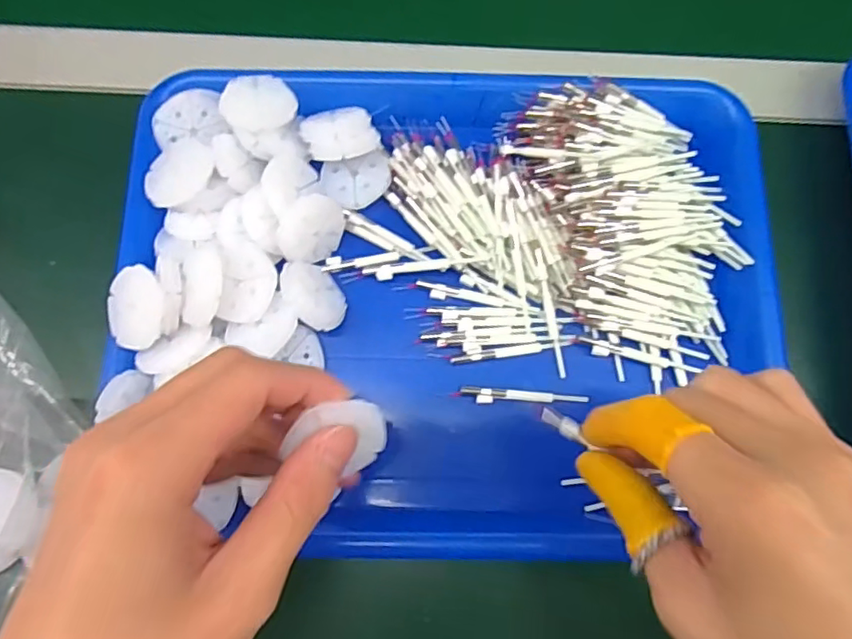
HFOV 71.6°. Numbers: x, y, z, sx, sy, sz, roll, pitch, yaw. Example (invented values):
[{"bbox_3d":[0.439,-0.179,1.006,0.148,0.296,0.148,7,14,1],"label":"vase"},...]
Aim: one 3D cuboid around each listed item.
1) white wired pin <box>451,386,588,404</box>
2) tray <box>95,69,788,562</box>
[{"bbox_3d":[0.049,0.040,0.304,0.068,0.004,0.008,4,76,0],"label":"white wired pin"},{"bbox_3d":[0.013,-0.012,0.300,0.323,0.037,0.247,0,78,-1],"label":"tray"}]

